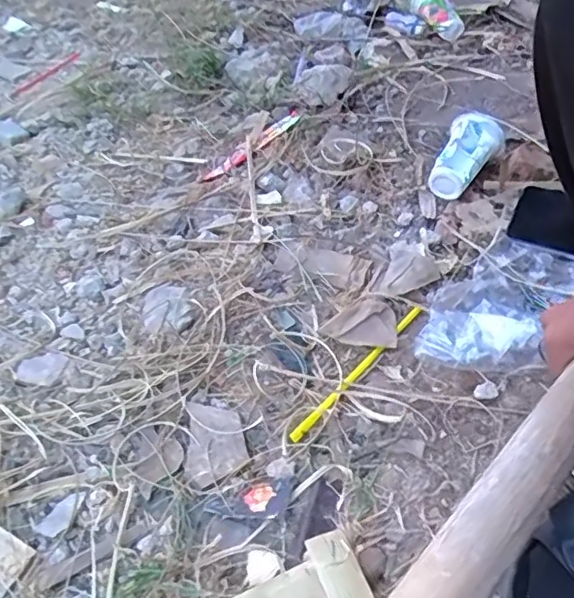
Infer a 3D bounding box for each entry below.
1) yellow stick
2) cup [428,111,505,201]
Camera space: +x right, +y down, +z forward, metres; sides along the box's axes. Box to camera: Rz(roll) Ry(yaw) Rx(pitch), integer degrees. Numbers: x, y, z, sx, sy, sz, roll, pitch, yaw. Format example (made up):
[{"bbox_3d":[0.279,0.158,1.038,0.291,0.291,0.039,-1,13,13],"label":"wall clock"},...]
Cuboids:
[{"bbox_3d":[0.069,0.061,0.523,0.010,0.006,0.195,28,54,31],"label":"yellow stick"},{"bbox_3d":[0.212,-0.171,0.684,0.062,0.049,0.108,24,71,29],"label":"cup"}]

